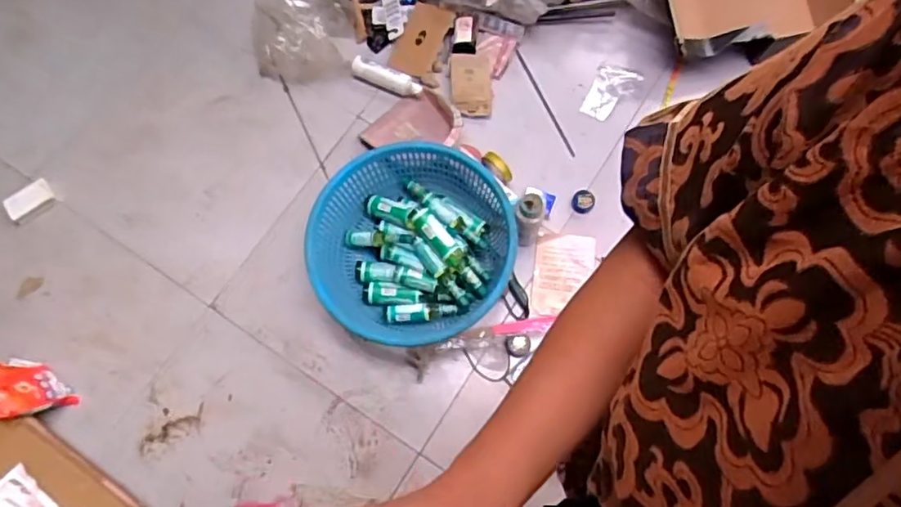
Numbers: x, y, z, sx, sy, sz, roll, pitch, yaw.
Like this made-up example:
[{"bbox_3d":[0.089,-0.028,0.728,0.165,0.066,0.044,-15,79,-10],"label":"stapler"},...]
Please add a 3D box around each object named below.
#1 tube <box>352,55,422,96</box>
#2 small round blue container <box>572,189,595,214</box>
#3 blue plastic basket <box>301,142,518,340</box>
[{"bbox_3d":[-0.168,-0.462,1.558,0.191,0.036,0.043,24,75,8],"label":"tube"},{"bbox_3d":[0.332,-0.129,1.486,0.056,0.016,0.058,0,73,1],"label":"small round blue container"},{"bbox_3d":[-0.089,-0.017,1.360,0.462,0.151,0.433,0,73,1],"label":"blue plastic basket"}]

